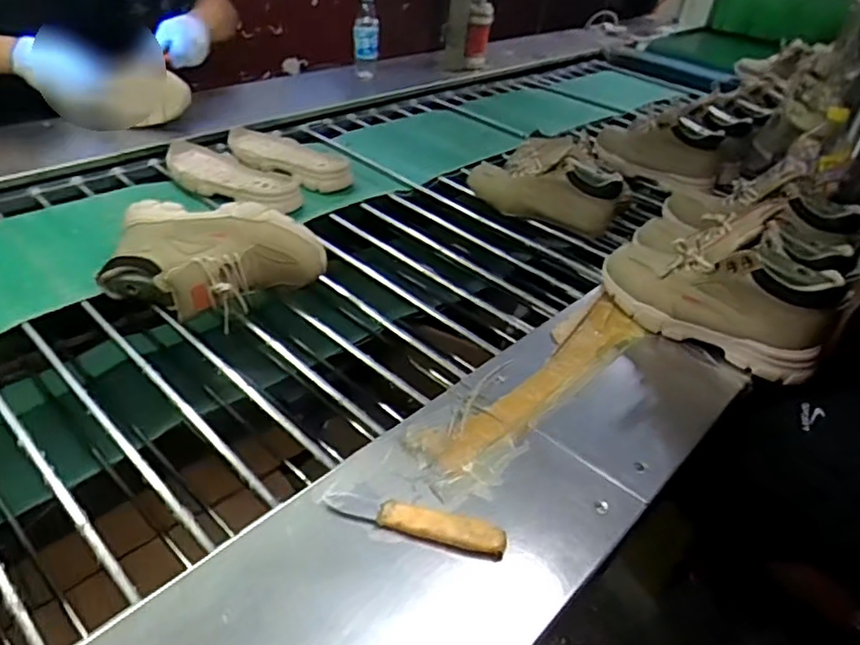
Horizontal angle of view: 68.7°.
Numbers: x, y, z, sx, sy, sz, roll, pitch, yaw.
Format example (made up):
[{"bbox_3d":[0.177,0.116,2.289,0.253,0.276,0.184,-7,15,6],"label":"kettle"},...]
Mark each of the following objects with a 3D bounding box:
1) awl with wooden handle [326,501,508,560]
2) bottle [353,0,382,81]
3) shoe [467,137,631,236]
[{"bbox_3d":[-0.009,0.174,0.547,0.150,0.016,0.027,13,38,6],"label":"awl with wooden handle"},{"bbox_3d":[-0.155,-0.718,1.565,0.068,0.192,0.070,1,38,-9],"label":"bottle"},{"bbox_3d":[0.199,-0.249,1.088,0.260,0.123,0.091,34,44,29],"label":"shoe"}]

